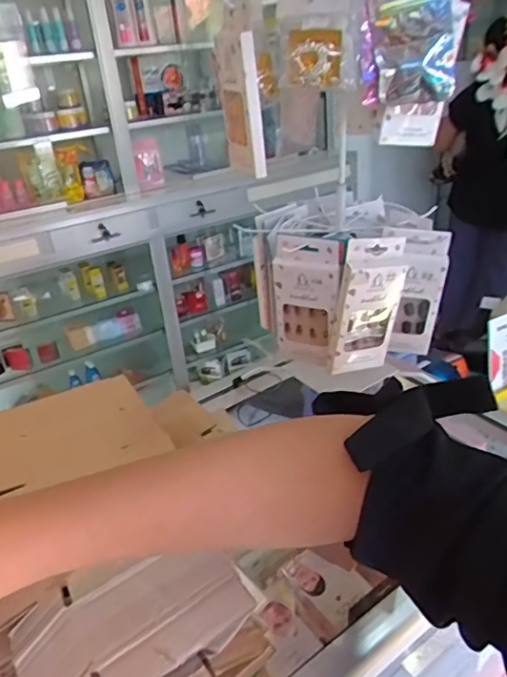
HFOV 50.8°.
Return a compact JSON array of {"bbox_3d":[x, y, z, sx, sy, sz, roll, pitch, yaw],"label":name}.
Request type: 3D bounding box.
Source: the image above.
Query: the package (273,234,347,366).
[{"bbox_3d":[0.056,-0.034,0.557,0.077,0.143,0.016,14,31,30],"label":"package"}]

